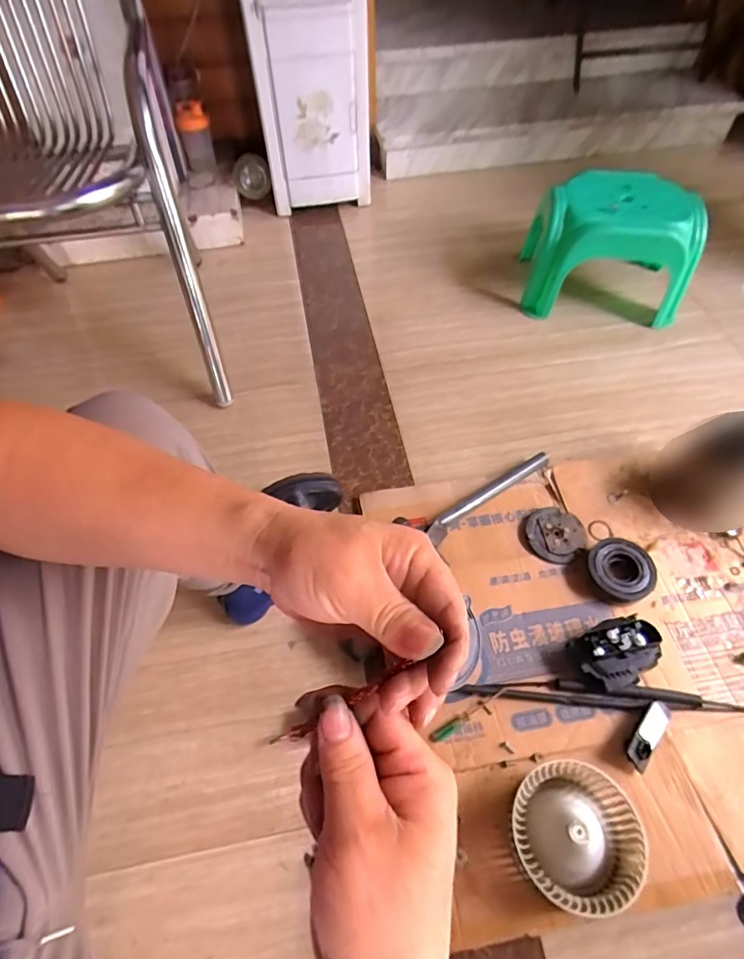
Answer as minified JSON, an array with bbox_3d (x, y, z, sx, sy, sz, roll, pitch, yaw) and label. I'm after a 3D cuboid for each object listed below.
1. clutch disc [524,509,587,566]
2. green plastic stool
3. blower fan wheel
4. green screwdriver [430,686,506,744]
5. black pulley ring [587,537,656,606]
[{"bbox_3d":[0.315,0.096,0.855,0.095,0.017,0.099,-1,56,1],"label":"clutch disc"},{"bbox_3d":[0.583,-0.569,1.224,0.353,0.245,0.286,8,57,7],"label":"green plastic stool"},{"bbox_3d":[0.240,0.419,0.587,0.139,0.060,0.138,-1,56,1],"label":"blower fan wheel"},{"bbox_3d":[0.139,0.332,0.695,0.127,0.009,0.017,-25,59,-14],"label":"green screwdriver"},{"bbox_3d":[0.409,0.149,0.810,0.095,0.035,0.101,-1,56,1],"label":"black pulley ring"}]

